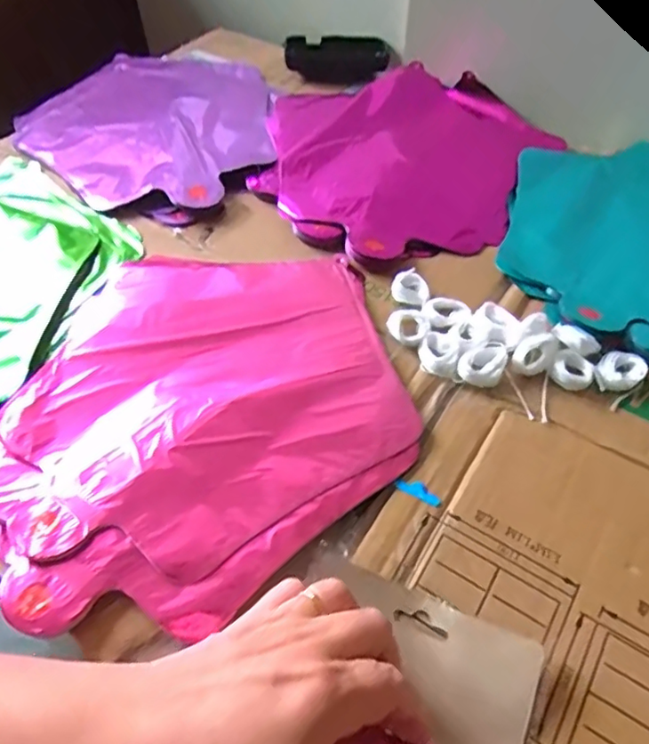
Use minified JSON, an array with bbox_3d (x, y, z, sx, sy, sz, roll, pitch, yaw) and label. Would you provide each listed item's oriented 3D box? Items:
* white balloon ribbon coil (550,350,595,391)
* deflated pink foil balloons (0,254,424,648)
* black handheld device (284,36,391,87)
[{"bbox_3d":[0.155,-0.001,0.368,0.025,0.014,0.024,1,52,-1],"label":"white balloon ribbon coil"},{"bbox_3d":[-0.067,0.018,0.359,0.231,0.011,0.256,2,52,0],"label":"deflated pink foil balloons"},{"bbox_3d":[0.015,-0.339,0.644,0.113,0.023,0.066,-3,52,-4],"label":"black handheld device"}]

